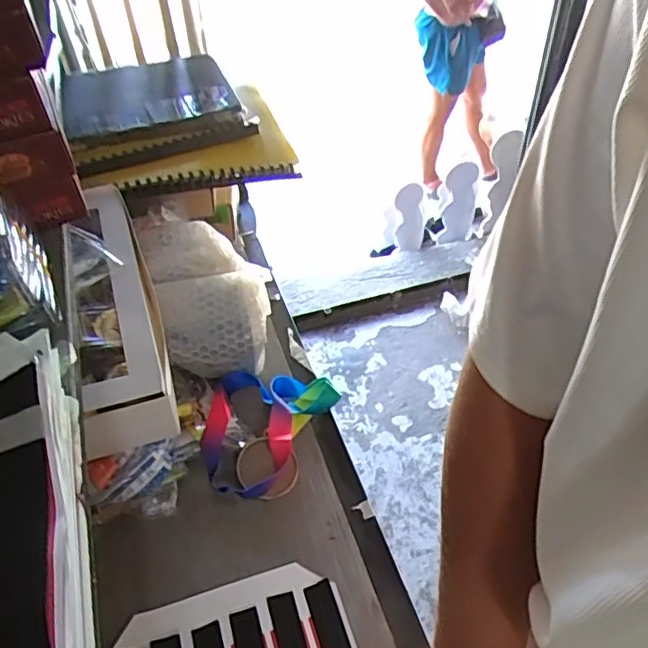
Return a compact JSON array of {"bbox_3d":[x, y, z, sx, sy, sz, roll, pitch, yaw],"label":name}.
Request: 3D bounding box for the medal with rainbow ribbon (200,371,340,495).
[{"bbox_3d":[-0.056,0.110,0.645,0.130,0.029,0.151,1,47,4],"label":"medal with rainbow ribbon"}]

